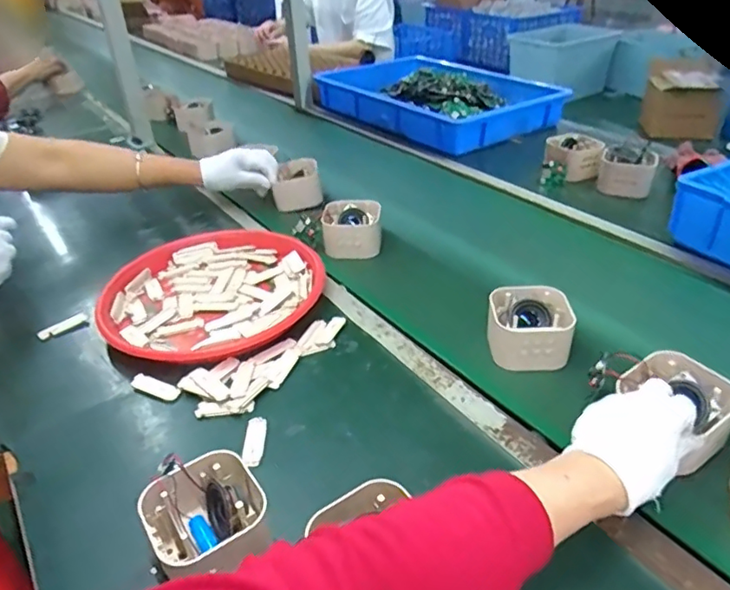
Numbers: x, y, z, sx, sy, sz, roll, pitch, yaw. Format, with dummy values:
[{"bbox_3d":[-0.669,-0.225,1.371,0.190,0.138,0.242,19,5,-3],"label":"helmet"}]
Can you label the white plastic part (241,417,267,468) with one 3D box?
[{"bbox_3d":[-0.111,0.146,0.572,0.020,0.007,0.062,-5,37,2],"label":"white plastic part"}]

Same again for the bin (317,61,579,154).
[{"bbox_3d":[0.159,-0.501,1.421,0.353,0.099,0.581,-27,40,-32],"label":"bin"}]

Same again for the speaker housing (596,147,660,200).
[{"bbox_3d":[0.465,-0.220,1.013,0.093,0.064,0.071,14,37,23],"label":"speaker housing"}]

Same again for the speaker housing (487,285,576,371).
[{"bbox_3d":[0.191,0.037,0.661,0.089,0.056,0.083,4,34,11],"label":"speaker housing"}]

